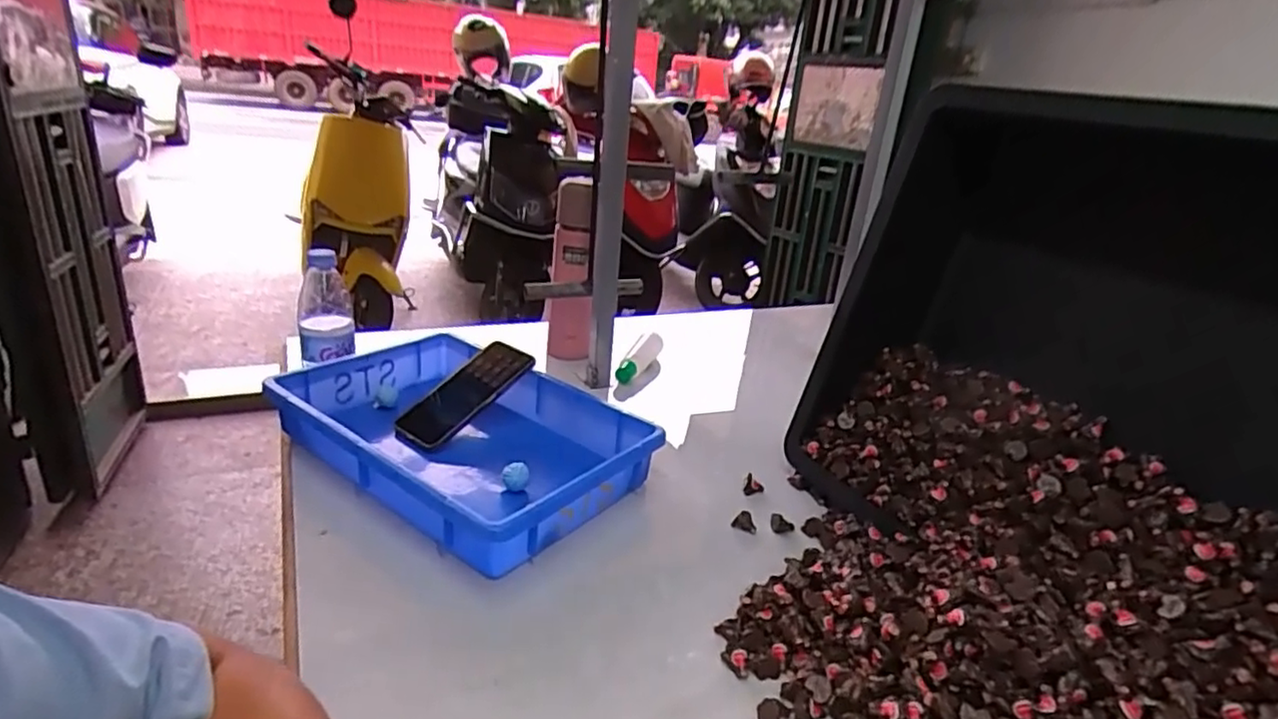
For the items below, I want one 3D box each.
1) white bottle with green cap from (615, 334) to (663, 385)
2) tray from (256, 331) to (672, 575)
[{"bbox_3d":[0.001,0.001,0.977,0.033,0.041,0.120,12,23,15],"label":"white bottle with green cap"},{"bbox_3d":[-0.187,0.081,0.715,0.363,0.078,0.247,19,26,29],"label":"tray"}]

